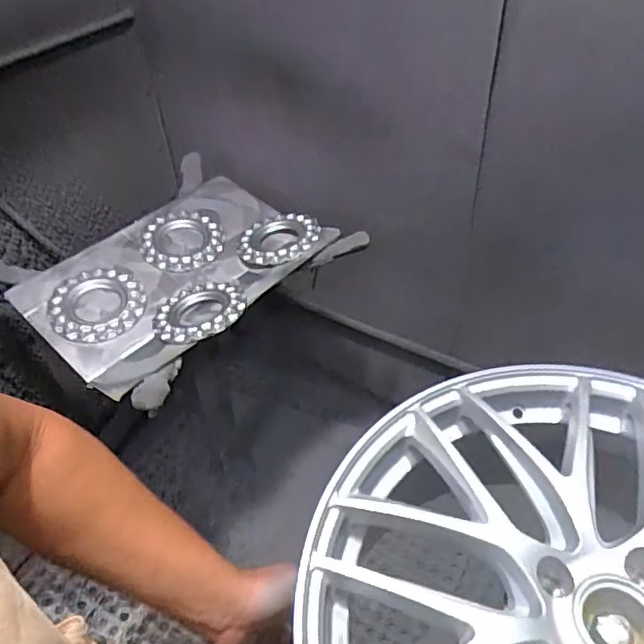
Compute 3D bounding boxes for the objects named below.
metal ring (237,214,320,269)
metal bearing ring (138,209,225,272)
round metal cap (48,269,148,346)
[{"bbox_3d":[-0.084,-0.158,1.107,0.159,0.028,0.150,-10,40,8],"label":"metal ring"},{"bbox_3d":[-0.272,-0.167,1.121,0.155,0.027,0.154,13,54,10],"label":"metal bearing ring"},{"bbox_3d":[-0.401,-0.032,1.013,0.155,0.025,0.170,-7,53,-5],"label":"round metal cap"}]

